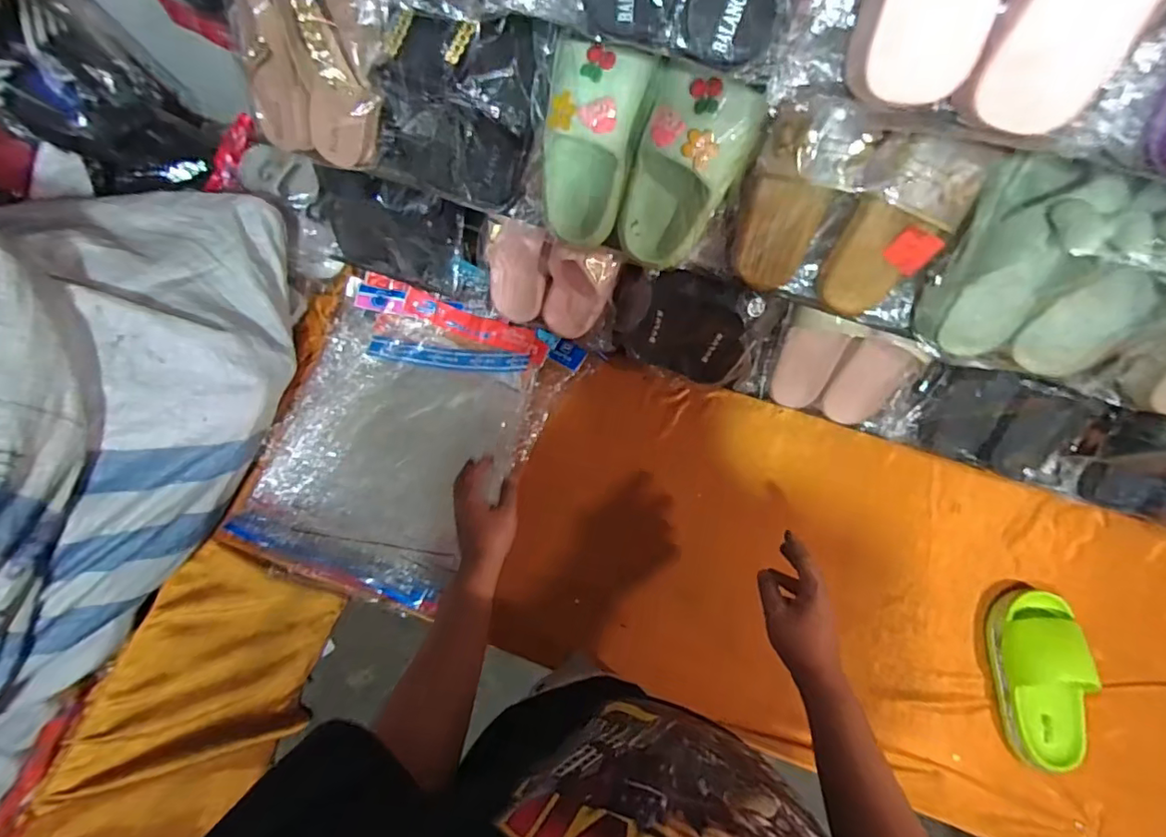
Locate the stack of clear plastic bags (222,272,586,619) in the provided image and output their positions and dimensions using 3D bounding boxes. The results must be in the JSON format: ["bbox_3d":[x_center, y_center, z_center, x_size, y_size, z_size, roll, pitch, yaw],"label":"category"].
[{"bbox_3d":[-0.293,0.034,0.881,0.387,0.076,0.484,21,73,8],"label":"stack of clear plastic bags"}]

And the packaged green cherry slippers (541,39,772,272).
[{"bbox_3d":[0.055,-0.247,0.553,0.196,0.202,0.075,20,49,7],"label":"packaged green cherry slippers"}]

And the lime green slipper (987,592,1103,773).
[{"bbox_3d":[0.652,0.364,0.772,0.117,0.056,0.228,2,72,2],"label":"lime green slipper"}]

